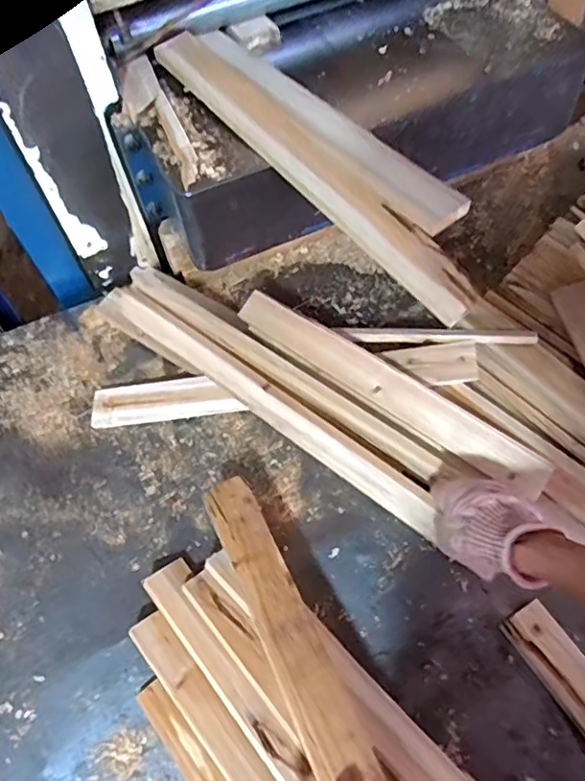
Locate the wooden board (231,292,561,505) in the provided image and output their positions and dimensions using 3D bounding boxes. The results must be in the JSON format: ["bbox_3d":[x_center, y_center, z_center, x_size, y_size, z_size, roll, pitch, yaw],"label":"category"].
[{"bbox_3d":[0.108,-0.006,0.692,0.397,0.010,0.054,33,88,15],"label":"wooden board"}]

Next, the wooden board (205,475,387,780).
[{"bbox_3d":[0.020,0.266,0.509,0.048,0.018,0.448,-24,55,-10],"label":"wooden board"}]

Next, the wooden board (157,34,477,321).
[{"bbox_3d":[0.010,-0.243,0.617,0.051,0.011,0.478,-39,70,-7],"label":"wooden board"}]

